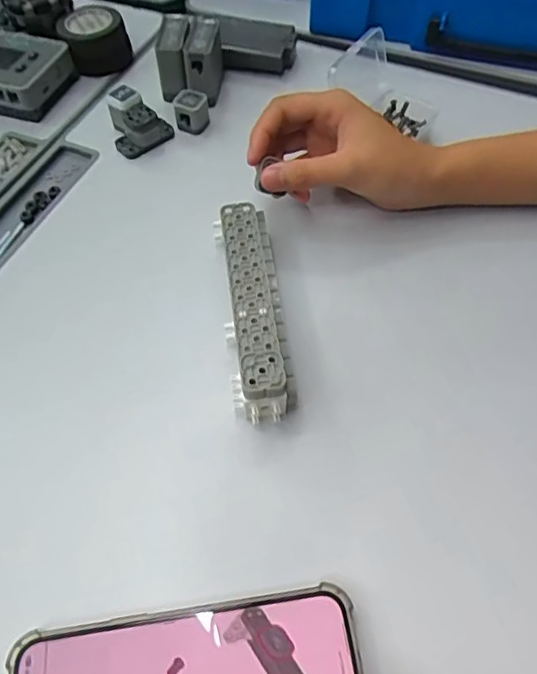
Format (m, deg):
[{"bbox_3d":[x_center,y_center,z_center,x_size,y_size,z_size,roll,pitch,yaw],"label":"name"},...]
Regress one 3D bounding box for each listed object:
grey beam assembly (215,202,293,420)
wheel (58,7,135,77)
[{"bbox_3d":[-0.010,-0.021,0.353,0.040,0.036,0.158,-5,59,-5],"label":"grey beam assembly"},{"bbox_3d":[-0.163,-0.282,0.514,0.060,0.040,0.060,1,58,-2],"label":"wheel"}]

